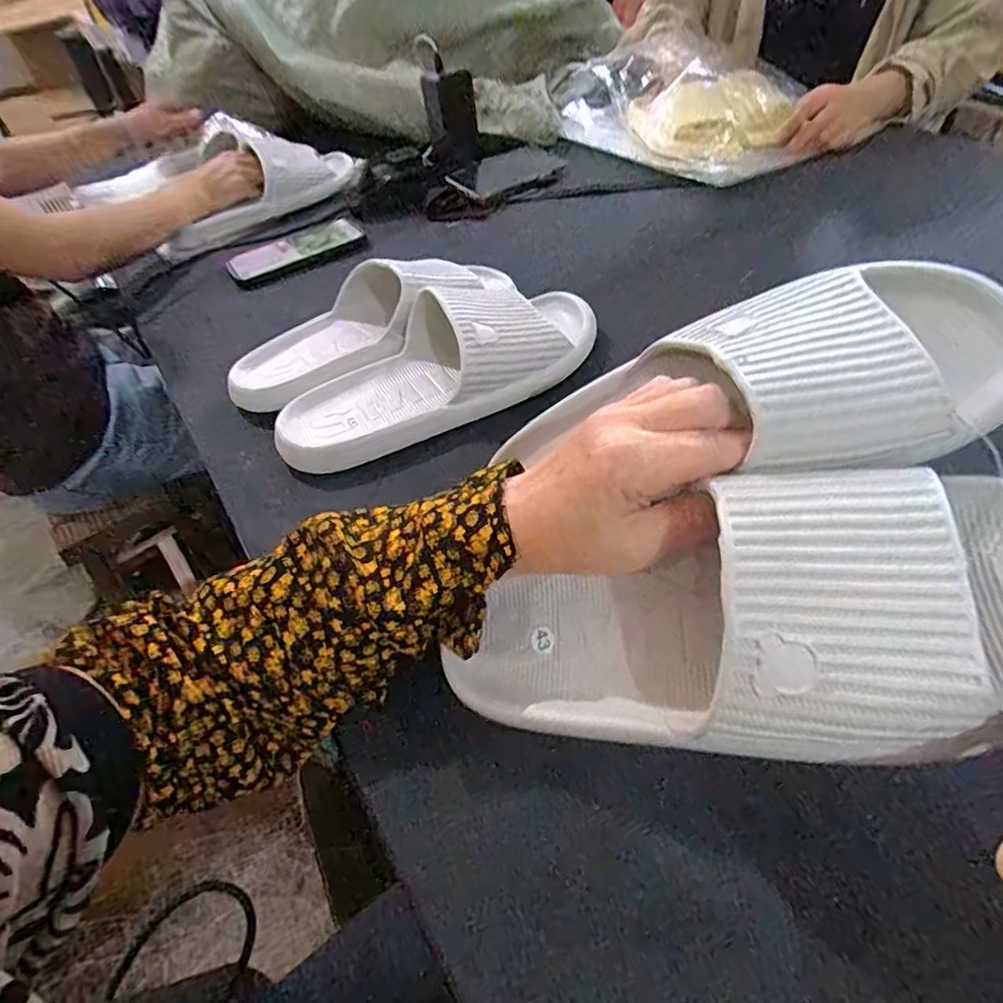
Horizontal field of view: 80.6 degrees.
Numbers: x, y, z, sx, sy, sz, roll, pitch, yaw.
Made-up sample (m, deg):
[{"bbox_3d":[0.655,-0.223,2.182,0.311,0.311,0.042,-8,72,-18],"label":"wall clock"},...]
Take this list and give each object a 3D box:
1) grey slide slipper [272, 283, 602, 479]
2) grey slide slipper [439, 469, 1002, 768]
[{"bbox_3d":[-0.048,-0.116,0.482,0.283,0.074,0.124,-22,51,-12],"label":"grey slide slipper"},{"bbox_3d":[0.089,0.049,0.243,0.252,0.081,0.089,-18,44,28],"label":"grey slide slipper"}]

